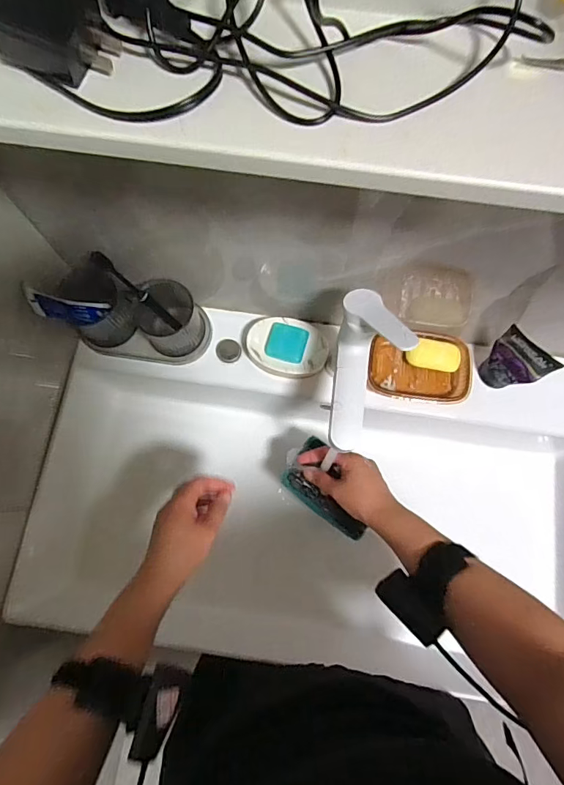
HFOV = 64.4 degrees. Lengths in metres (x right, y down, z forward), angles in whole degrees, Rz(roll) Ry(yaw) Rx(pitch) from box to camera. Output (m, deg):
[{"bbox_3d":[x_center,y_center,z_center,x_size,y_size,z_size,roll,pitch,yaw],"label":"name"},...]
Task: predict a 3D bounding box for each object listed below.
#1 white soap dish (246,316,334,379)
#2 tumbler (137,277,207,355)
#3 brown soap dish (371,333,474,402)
[{"bbox_3d":[0.013,-0.063,0.648,0.125,0.028,0.082,14,76,3],"label":"white soap dish"},{"bbox_3d":[-0.154,-0.099,0.621,0.075,0.113,0.069,0,76,0],"label":"tumbler"},{"bbox_3d":[0.195,-0.036,0.639,0.140,0.030,0.094,7,76,2],"label":"brown soap dish"}]

